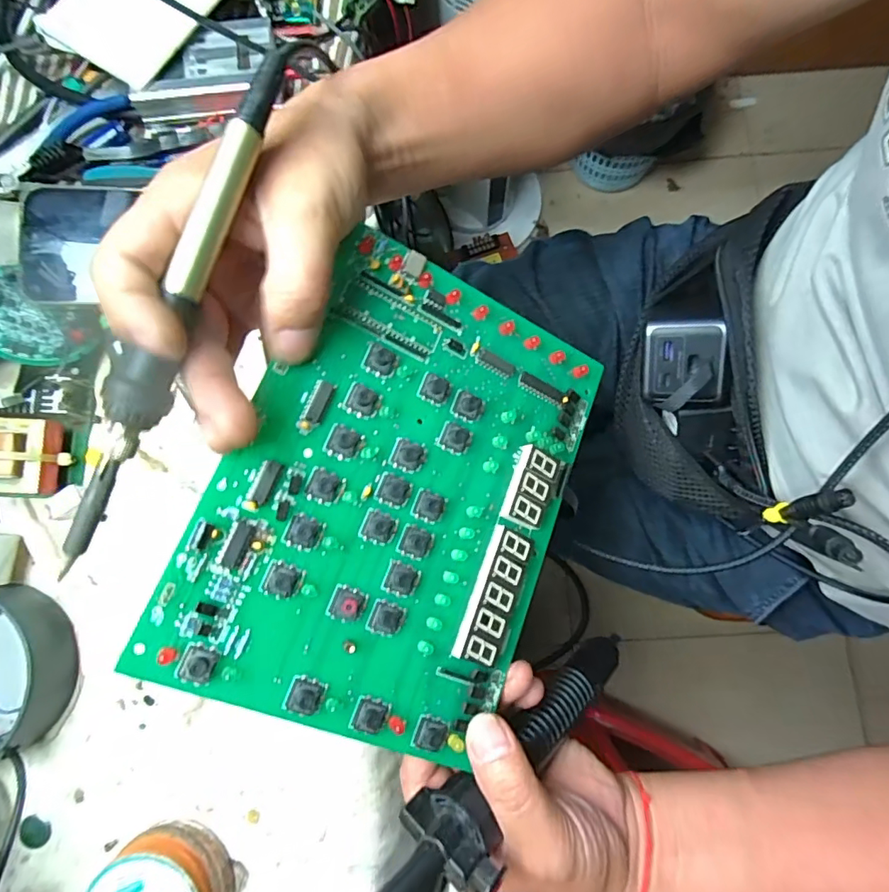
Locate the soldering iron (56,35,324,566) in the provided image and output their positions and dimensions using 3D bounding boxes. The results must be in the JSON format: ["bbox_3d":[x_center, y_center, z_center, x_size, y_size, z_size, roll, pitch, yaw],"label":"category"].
[{"bbox_3d":[-0.098,-0.052,0.185,0.021,0.014,0.212,25,92,6],"label":"soldering iron"}]

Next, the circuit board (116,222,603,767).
[{"bbox_3d":[-0.018,0.019,0.238,0.155,0.009,0.213,27,75,-16],"label":"circuit board"}]

